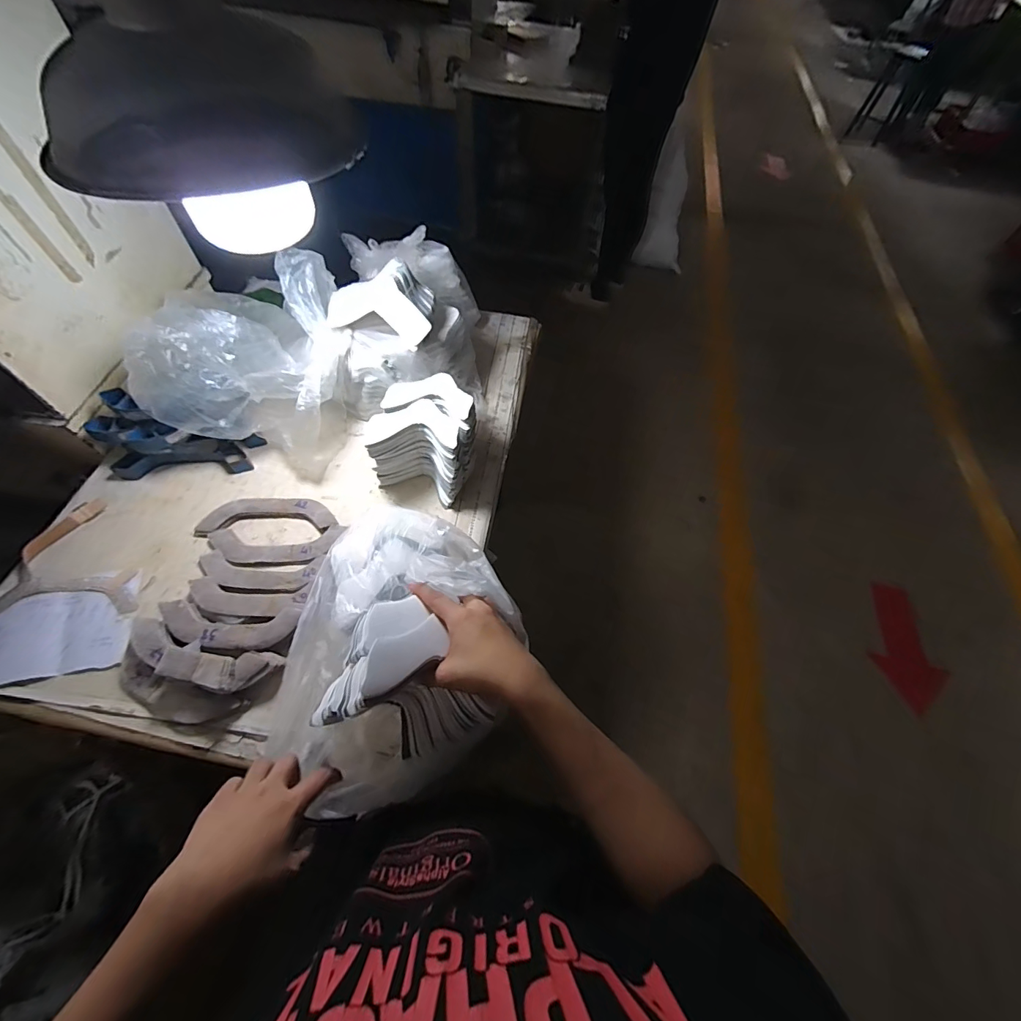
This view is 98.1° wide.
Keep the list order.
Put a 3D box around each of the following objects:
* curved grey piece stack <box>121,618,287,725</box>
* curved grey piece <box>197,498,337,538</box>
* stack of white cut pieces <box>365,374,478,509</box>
[{"bbox_3d":[-0.451,0.228,0.613,0.228,0.057,0.109,13,59,5],"label":"curved grey piece stack"},{"bbox_3d":[-0.416,0.009,0.763,0.222,0.020,0.066,-1,59,-4],"label":"curved grey piece"},{"bbox_3d":[-0.143,-0.127,0.791,0.154,0.153,0.174,18,59,8],"label":"stack of white cut pieces"}]

